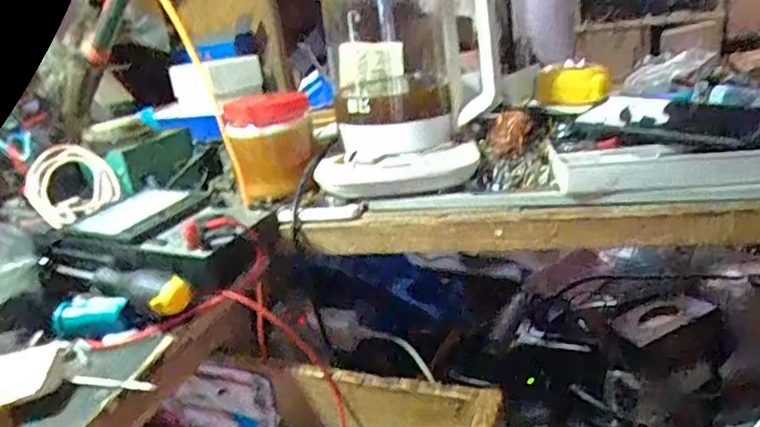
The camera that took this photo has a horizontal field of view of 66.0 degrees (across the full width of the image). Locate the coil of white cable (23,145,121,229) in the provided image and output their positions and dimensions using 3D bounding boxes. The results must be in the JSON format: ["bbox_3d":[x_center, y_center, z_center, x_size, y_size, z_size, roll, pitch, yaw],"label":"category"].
[{"bbox_3d":[-0.339,-0.033,0.641,0.085,0.084,0.034,-27,-7,-30],"label":"coil of white cable"}]

